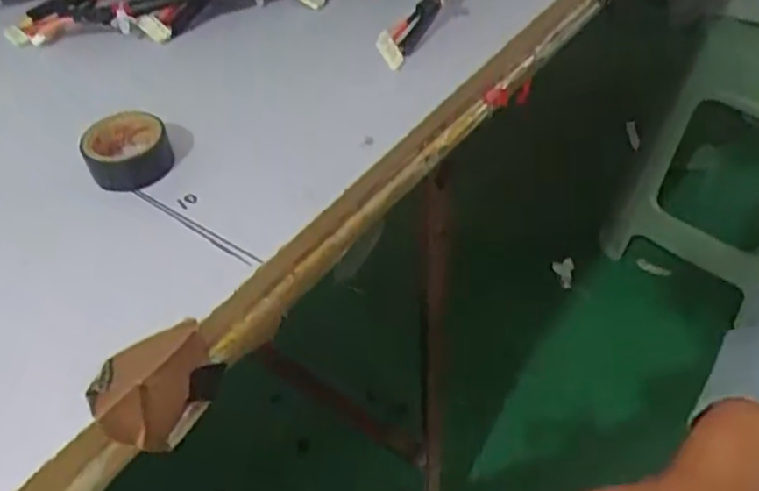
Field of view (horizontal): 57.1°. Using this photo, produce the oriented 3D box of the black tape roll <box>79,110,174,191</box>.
[{"bbox_3d":[-0.123,-0.047,0.345,0.038,0.023,0.038,-14,48,-10],"label":"black tape roll"}]

